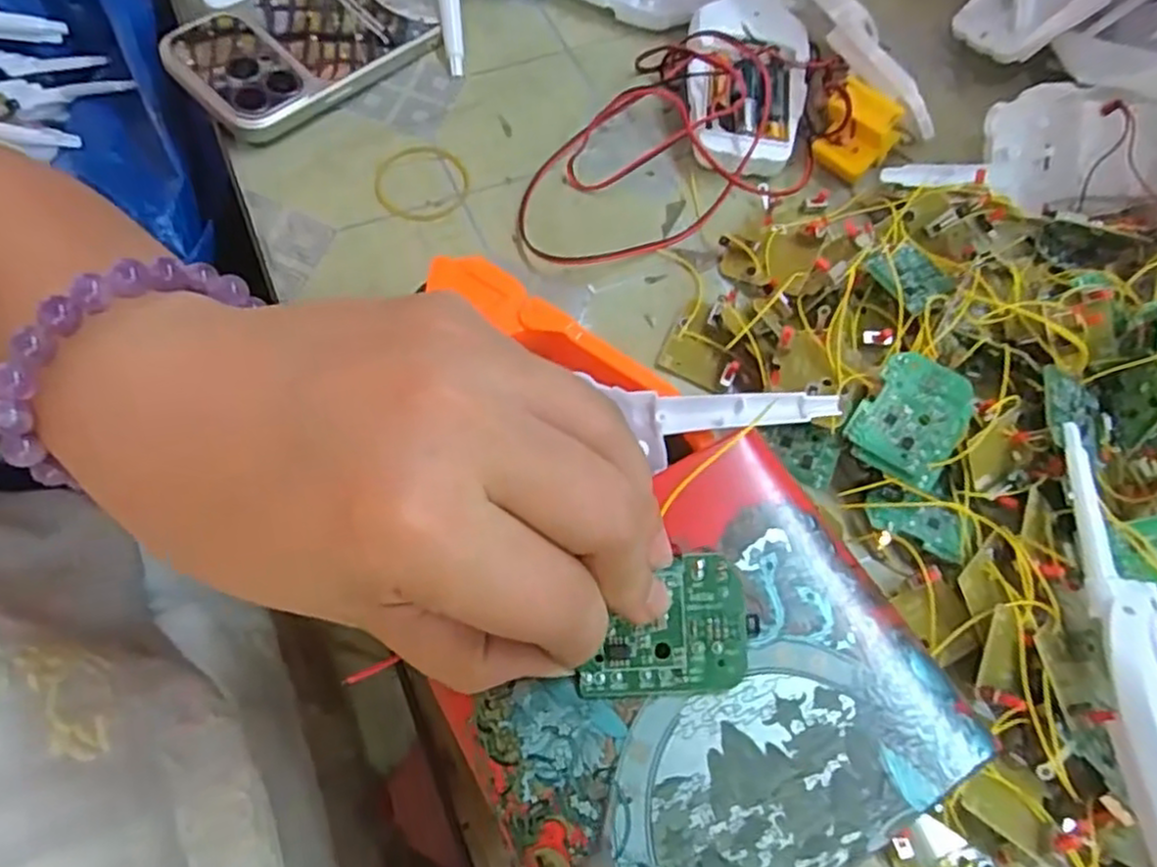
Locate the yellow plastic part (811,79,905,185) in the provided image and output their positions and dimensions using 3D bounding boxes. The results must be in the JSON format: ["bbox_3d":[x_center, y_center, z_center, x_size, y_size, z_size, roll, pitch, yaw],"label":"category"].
[{"bbox_3d":[0.144,-0.154,0.376,0.036,0.044,0.024,28,66,10],"label":"yellow plastic part"}]

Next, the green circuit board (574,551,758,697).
[{"bbox_3d":[0.022,0.049,0.183,0.043,0.004,0.034,-3,85,-2],"label":"green circuit board"}]

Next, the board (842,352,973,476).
[{"bbox_3d":[0.133,-0.008,0.287,0.038,0.004,0.042,32,100,9],"label":"board"}]

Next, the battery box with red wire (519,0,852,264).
[{"bbox_3d":[0.058,-0.153,0.371,0.113,0.044,0.192,38,68,14],"label":"battery box with red wire"}]

